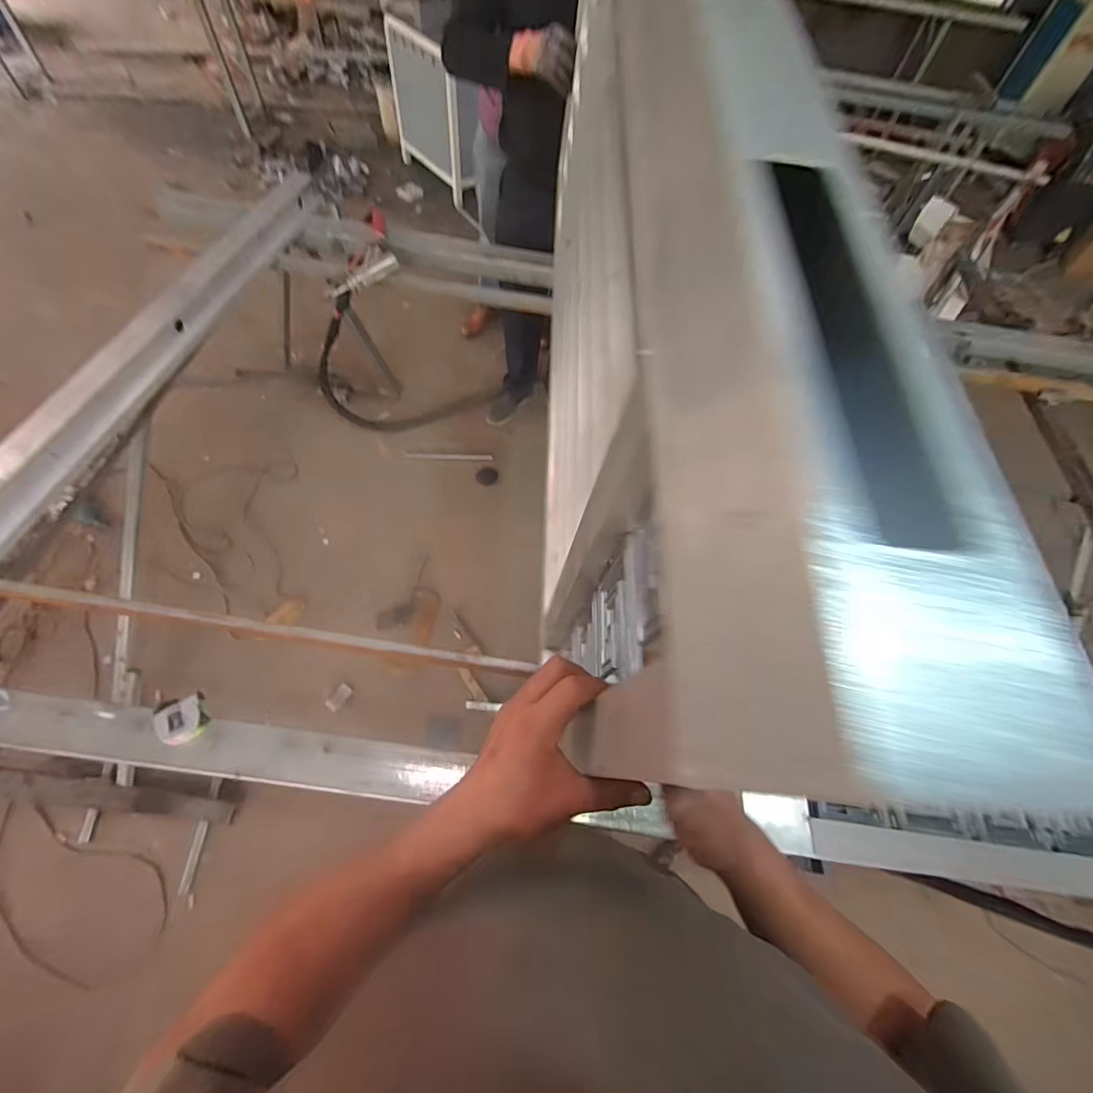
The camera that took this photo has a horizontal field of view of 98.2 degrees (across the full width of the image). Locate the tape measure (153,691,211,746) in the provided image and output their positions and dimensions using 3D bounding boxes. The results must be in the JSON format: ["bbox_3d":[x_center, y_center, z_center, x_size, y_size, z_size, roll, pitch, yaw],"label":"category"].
[{"bbox_3d":[-0.556,0.265,0.723,0.064,0.028,0.067,-16,62,-15],"label":"tape measure"}]

